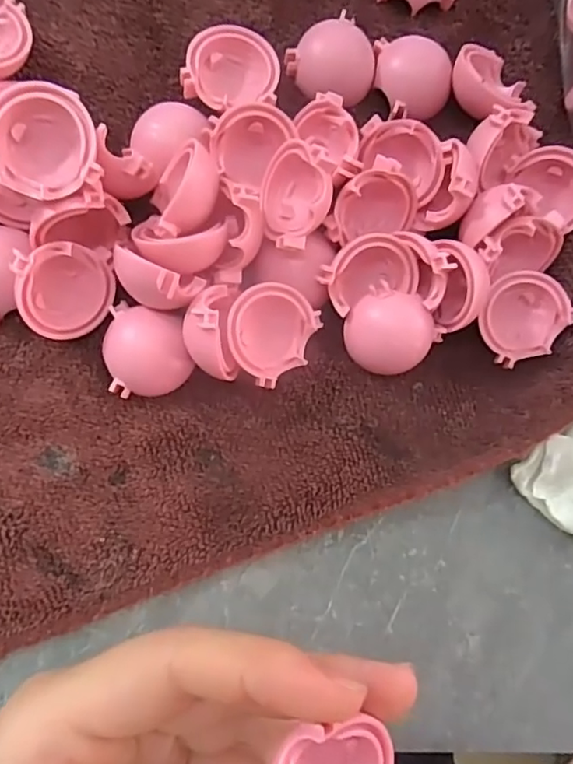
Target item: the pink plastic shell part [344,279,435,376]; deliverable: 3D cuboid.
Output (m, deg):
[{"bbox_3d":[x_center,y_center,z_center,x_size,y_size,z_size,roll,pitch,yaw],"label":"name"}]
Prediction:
[{"bbox_3d":[0.033,-0.016,0.189,0.028,0.017,0.025,39,82,-3],"label":"pink plastic shell part"}]

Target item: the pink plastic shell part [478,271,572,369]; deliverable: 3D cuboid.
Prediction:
[{"bbox_3d":[0.079,-0.022,0.195,0.029,0.014,0.028,1,84,-9],"label":"pink plastic shell part"}]

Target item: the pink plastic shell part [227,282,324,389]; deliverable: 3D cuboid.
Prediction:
[{"bbox_3d":[-0.006,-0.015,0.184,0.027,0.017,0.030,27,82,-4],"label":"pink plastic shell part"}]

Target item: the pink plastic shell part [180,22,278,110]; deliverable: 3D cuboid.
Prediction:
[{"bbox_3d":[-0.018,-0.103,0.192,0.030,0.015,0.026,10,83,-8],"label":"pink plastic shell part"}]

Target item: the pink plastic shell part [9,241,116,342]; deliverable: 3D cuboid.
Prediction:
[{"bbox_3d":[-0.066,-0.026,0.173,0.028,0.016,0.031,-5,100,-19],"label":"pink plastic shell part"}]

